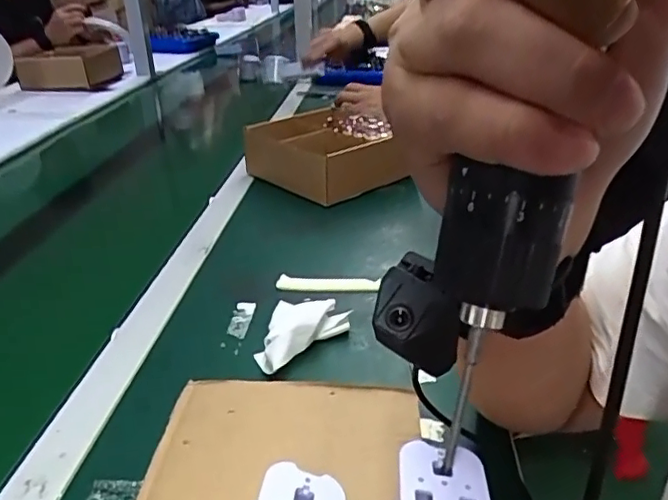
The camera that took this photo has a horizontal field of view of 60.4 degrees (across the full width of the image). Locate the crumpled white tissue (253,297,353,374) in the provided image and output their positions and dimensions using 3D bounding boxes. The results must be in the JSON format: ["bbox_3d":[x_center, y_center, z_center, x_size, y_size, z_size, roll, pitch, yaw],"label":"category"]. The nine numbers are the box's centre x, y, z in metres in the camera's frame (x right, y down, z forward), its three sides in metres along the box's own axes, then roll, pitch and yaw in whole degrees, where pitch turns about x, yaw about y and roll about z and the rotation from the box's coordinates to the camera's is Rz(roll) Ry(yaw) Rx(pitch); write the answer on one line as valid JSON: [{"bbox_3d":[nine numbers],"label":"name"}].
[{"bbox_3d":[-0.034,0.067,0.505,0.055,0.025,0.089,24,37,39],"label":"crumpled white tissue"}]

